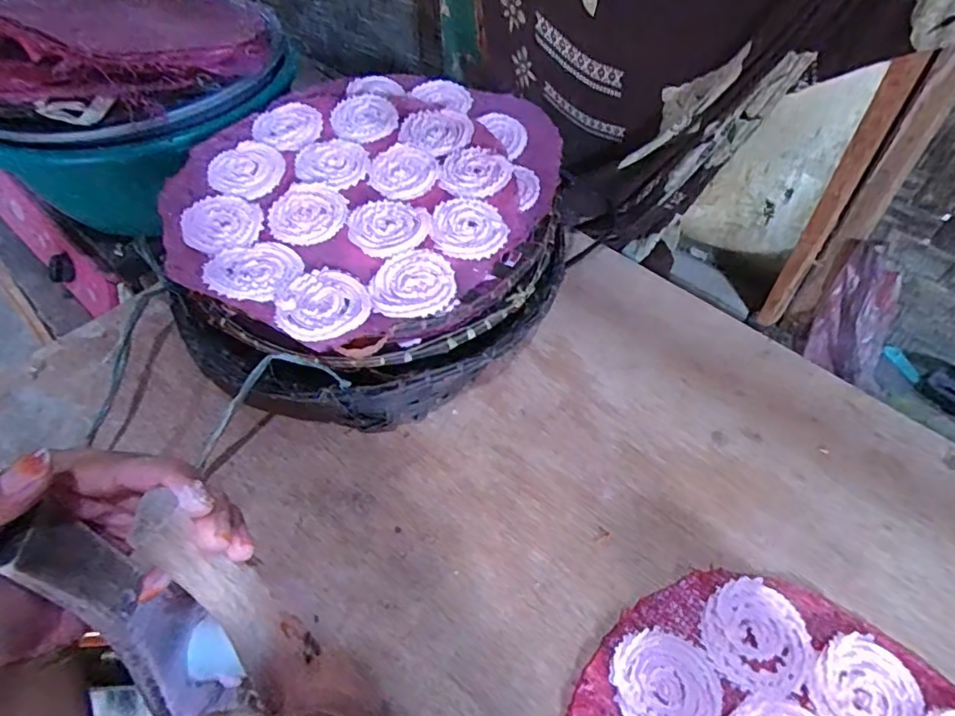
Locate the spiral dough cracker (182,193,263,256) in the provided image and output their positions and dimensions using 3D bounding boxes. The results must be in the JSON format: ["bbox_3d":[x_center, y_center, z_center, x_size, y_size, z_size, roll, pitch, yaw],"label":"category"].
[{"bbox_3d":[-0.248,-0.134,0.569,0.072,0.006,0.081,-23,54,-15],"label":"spiral dough cracker"}]

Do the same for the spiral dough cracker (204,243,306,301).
[{"bbox_3d":[-0.204,-0.081,0.536,0.075,0.009,0.078,-1,52,1],"label":"spiral dough cracker"}]

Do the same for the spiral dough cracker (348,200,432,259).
[{"bbox_3d":[-0.085,-0.130,0.568,0.075,0.004,0.076,-1,52,1],"label":"spiral dough cracker"}]

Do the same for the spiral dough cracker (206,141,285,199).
[{"bbox_3d":[-0.242,-0.198,0.613,0.075,0.008,0.073,-32,57,-22],"label":"spiral dough cracker"}]

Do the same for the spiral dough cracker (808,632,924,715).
[{"bbox_3d":[0.288,0.250,0.437,0.078,0.008,0.069,-33,59,-23],"label":"spiral dough cracker"}]

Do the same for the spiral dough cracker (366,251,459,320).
[{"bbox_3d":[-0.058,-0.067,0.531,0.075,0.012,0.074,-5,52,-2],"label":"spiral dough cracker"}]

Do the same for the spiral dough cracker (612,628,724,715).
[{"bbox_3d":[0.143,0.246,0.443,0.076,0.006,0.074,-13,53,-9],"label":"spiral dough cracker"}]

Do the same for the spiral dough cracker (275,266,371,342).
[{"bbox_3d":[-0.134,-0.049,0.512,0.076,0.007,0.082,-7,52,-4],"label":"spiral dough cracker"}]

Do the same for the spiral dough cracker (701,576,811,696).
[{"bbox_3d":[0.217,0.216,0.462,0.076,0.009,0.079,0,52,1],"label":"spiral dough cracker"}]

